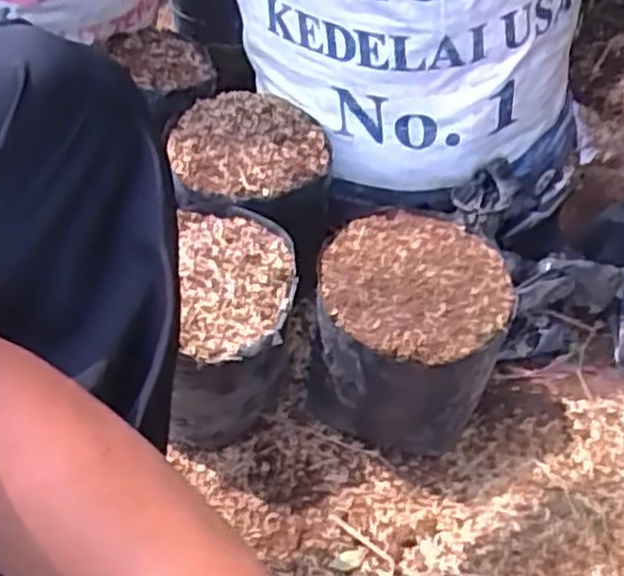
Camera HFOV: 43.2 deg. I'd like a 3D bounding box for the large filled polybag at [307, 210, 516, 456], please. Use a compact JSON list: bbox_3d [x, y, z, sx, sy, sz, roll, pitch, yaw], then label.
[{"bbox_3d":[0.089,0.044,0.724,0.165,0.153,0.165,15,51,17],"label":"large filled polybag"}]

